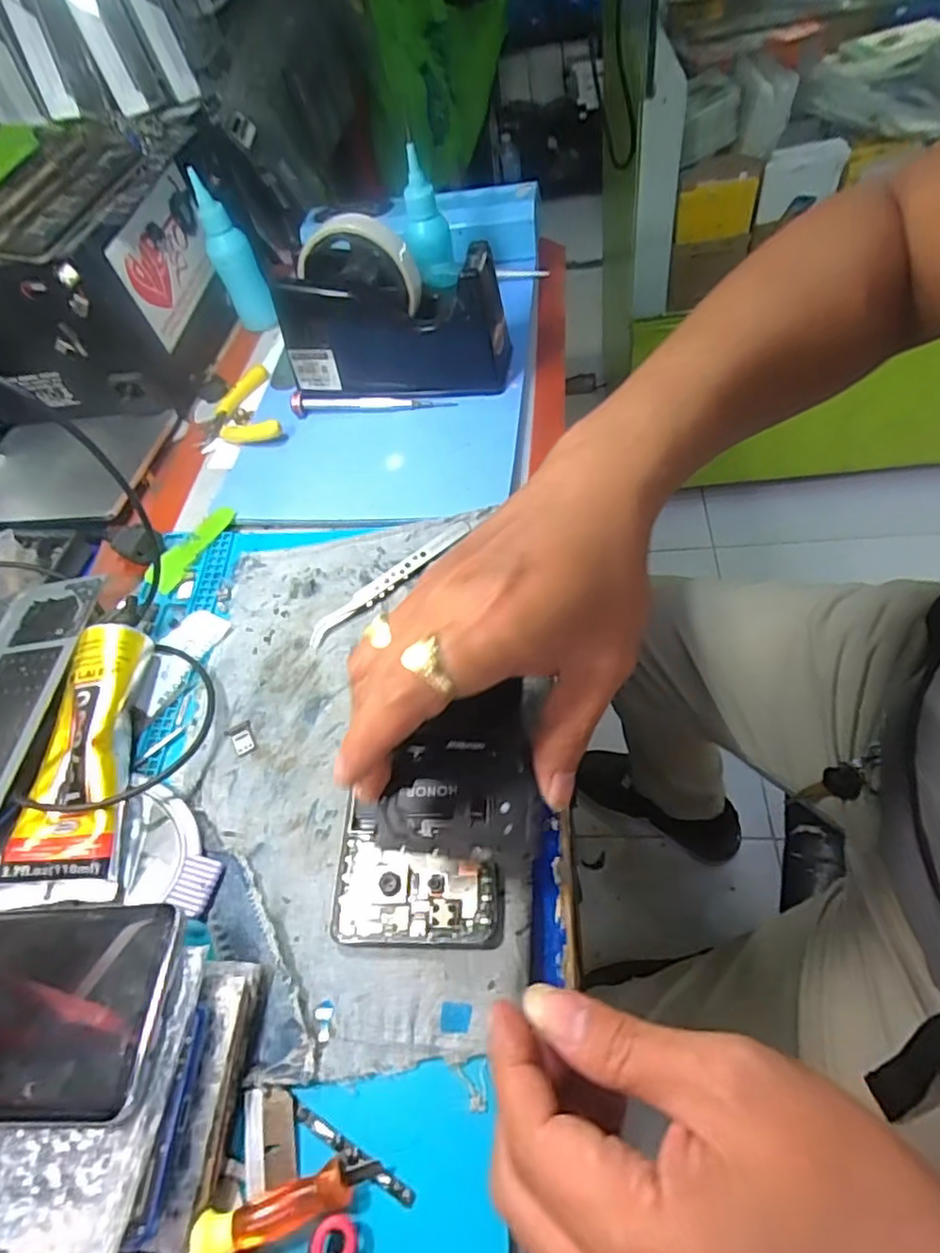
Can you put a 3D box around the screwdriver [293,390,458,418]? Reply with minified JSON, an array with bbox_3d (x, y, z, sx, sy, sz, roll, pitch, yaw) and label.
[{"bbox_3d":[-0.073,-0.164,0.461,0.120,0.010,0.014,0,58,12],"label":"screwdriver"}]

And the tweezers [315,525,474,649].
[{"bbox_3d":[-0.049,-0.028,0.377,0.115,0.016,0.012,-37,58,-13],"label":"tweezers"}]

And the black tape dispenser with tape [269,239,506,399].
[{"bbox_3d":[-0.054,-0.209,0.446,0.159,0.083,0.052,1,58,10],"label":"black tape dispenser with tape"}]

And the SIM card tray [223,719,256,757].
[{"bbox_3d":[-0.124,0.060,0.337,0.014,0.004,0.020,-33,57,-11],"label":"SIM card tray"}]

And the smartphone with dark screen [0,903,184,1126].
[{"bbox_3d":[-0.197,0.153,0.250,0.159,0.005,0.073,-8,54,9],"label":"smartphone with dark screen"}]

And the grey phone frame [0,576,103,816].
[{"bbox_3d":[-0.256,0.039,0.343,0.071,0.005,0.155,-6,57,18],"label":"grey phone frame"}]

